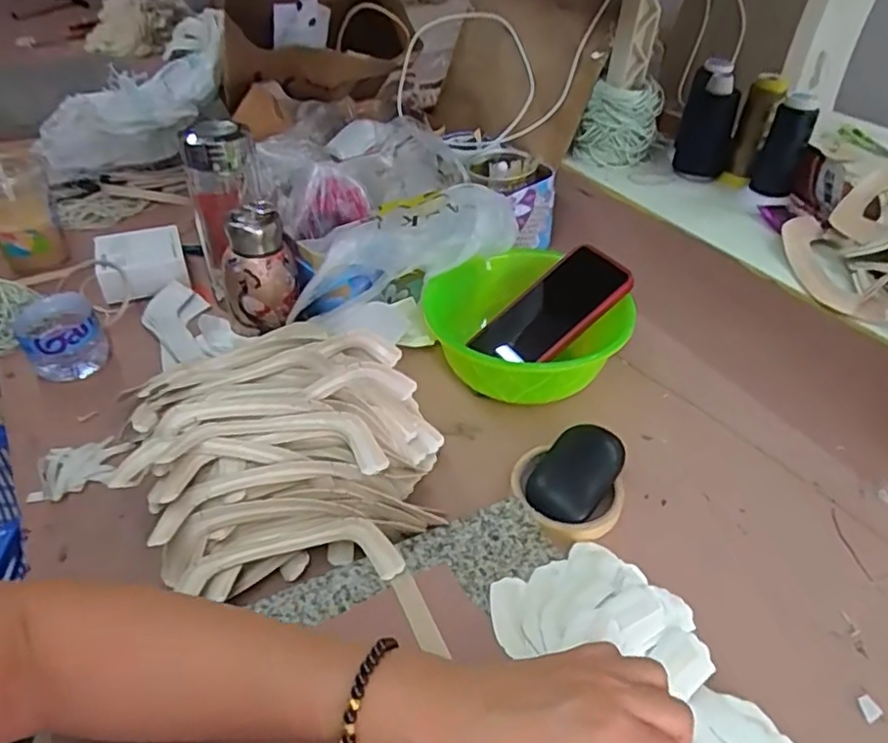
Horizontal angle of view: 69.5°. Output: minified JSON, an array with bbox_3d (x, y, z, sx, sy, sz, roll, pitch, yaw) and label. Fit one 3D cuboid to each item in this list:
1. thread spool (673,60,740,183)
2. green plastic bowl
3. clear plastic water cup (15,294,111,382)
[{"bbox_3d":[0.315,-0.296,0.764,0.062,0.116,0.054,14,42,16],"label":"thread spool"},{"bbox_3d":[0.073,-0.033,0.612,0.179,0.080,0.179,0,40,0],"label":"green plastic bowl"},{"bbox_3d":[-0.375,-0.032,0.630,0.071,0.058,0.081,-22,45,-24],"label":"clear plastic water cup"}]

